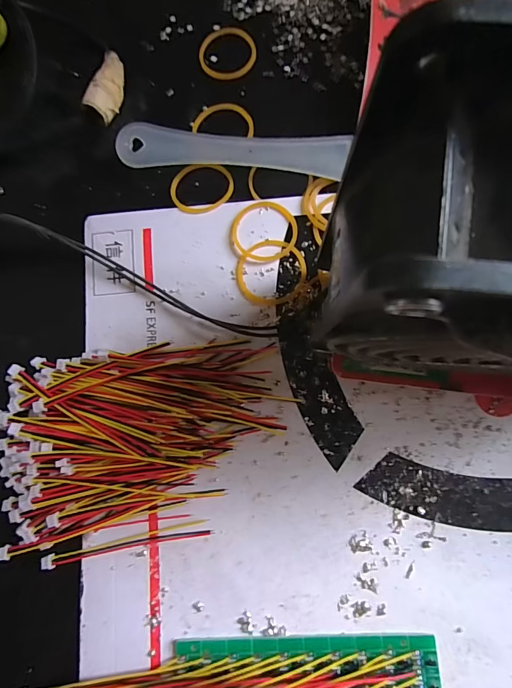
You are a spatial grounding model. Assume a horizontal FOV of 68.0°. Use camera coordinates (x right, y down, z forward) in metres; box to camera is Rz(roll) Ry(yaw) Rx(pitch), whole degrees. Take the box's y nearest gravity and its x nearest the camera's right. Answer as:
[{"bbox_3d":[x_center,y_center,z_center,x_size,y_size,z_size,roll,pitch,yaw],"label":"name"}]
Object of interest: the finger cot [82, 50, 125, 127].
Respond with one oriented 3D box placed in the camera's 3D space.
[{"bbox_3d":[-0.071,-0.126,0.186,0.011,0.012,0.034,15,82,6],"label":"finger cot"}]

